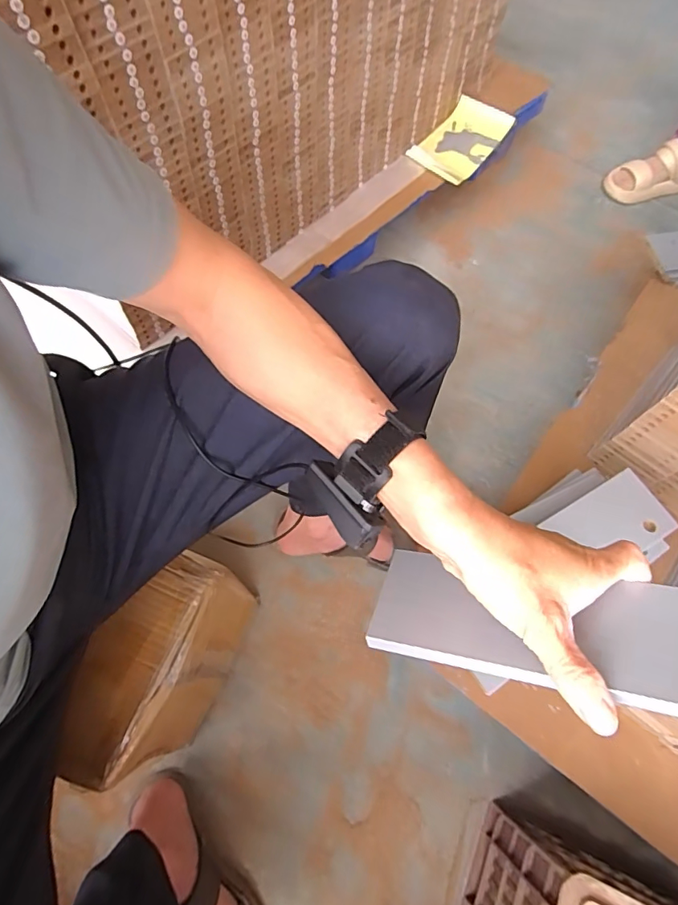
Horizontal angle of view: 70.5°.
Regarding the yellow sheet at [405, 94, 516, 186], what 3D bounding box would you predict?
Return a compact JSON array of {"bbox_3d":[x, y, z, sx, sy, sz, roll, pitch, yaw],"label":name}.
[{"bbox_3d":[0.255,-0.655,1.008,0.131,0.033,0.237,34,71,13],"label":"yellow sheet"}]

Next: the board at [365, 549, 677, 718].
[{"bbox_3d":[0.153,0.113,0.308,0.262,0.011,0.080,4,41,24],"label":"board"}]

